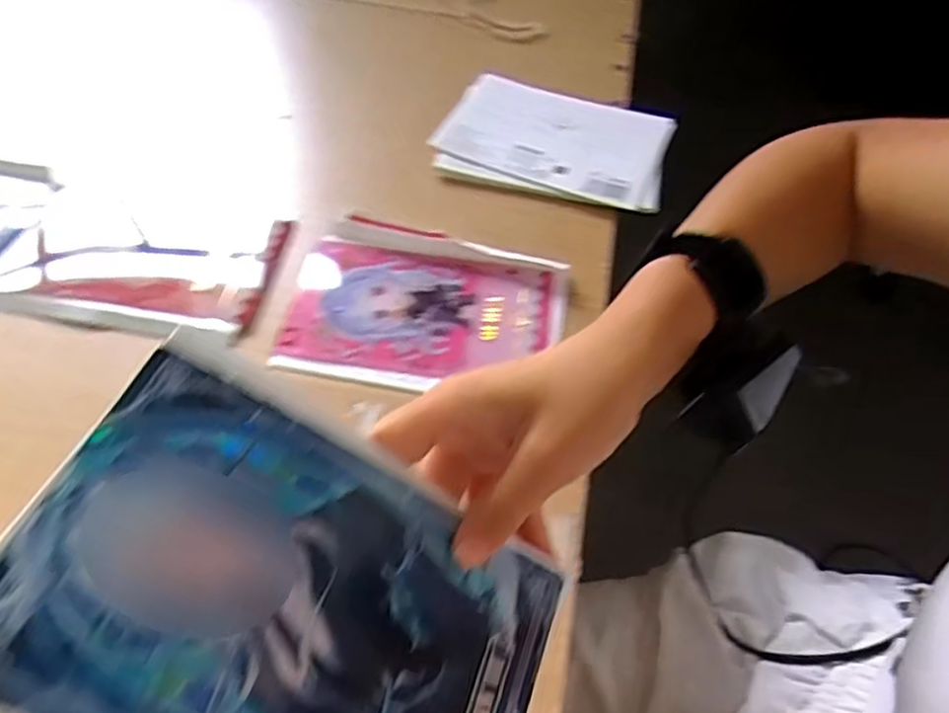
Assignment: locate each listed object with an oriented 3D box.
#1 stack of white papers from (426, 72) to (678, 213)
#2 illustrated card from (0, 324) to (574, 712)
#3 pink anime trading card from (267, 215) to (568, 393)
[{"bbox_3d":[0.068,-0.184,0.596,0.186,0.014,0.132,14,51,7],"label":"stack of white papers"},{"bbox_3d":[-0.055,0.087,0.226,0.175,0.005,0.129,35,56,-15],"label":"illustrated card"},{"bbox_3d":[-0.031,-0.037,0.473,0.178,0.011,0.134,10,51,3],"label":"pink anime trading card"}]

